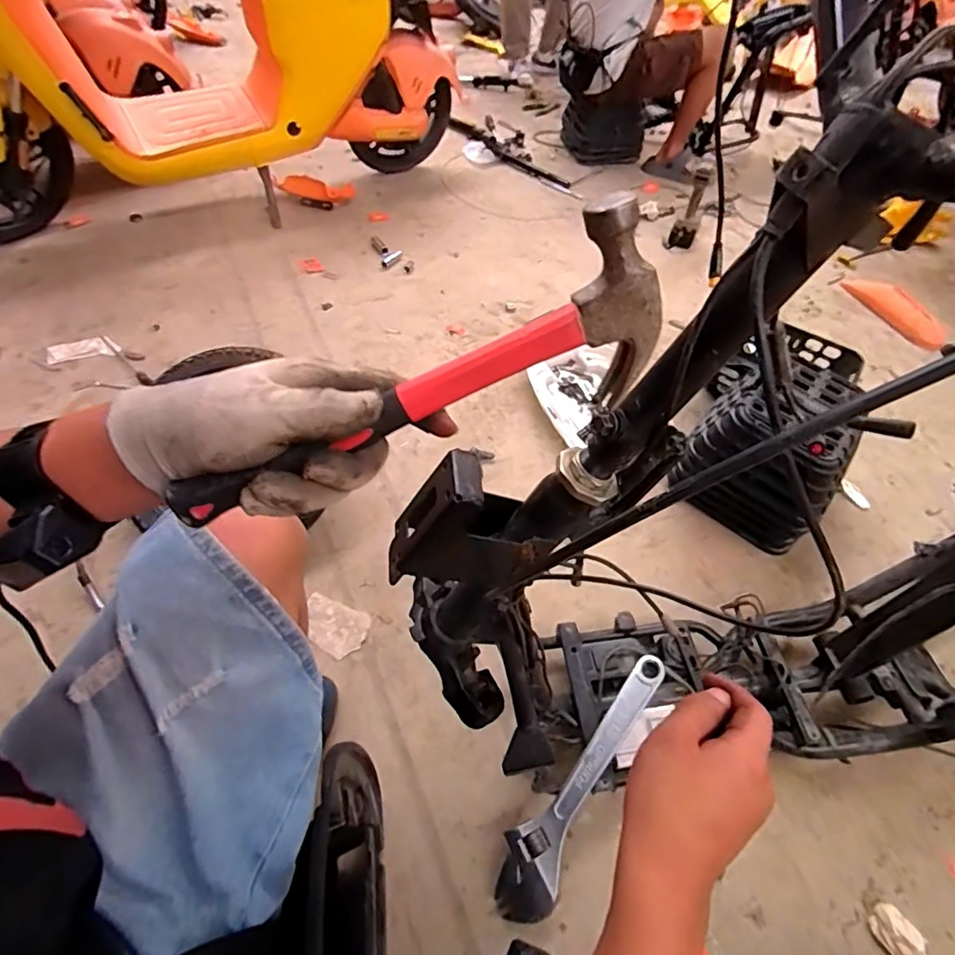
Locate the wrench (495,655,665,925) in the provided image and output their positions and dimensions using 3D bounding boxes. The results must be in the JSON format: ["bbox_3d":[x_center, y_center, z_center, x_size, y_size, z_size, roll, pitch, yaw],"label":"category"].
[{"bbox_3d":[0.142,0.400,0.728,0.077,0.020,0.363,32,75,19],"label":"wrench"}]

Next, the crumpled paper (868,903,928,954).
[{"bbox_3d":[0.551,0.603,0.708,0.048,0.033,0.087,-21,55,-19],"label":"crumpled paper"}]

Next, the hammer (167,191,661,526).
[{"bbox_3d":[-0.036,-0.037,0.293,0.274,0.095,0.029,-25,53,8],"label":"hammer"}]

